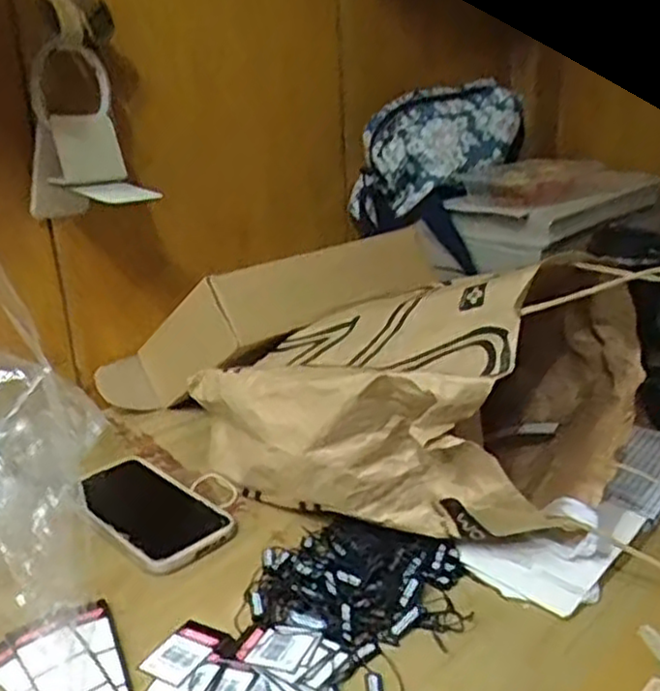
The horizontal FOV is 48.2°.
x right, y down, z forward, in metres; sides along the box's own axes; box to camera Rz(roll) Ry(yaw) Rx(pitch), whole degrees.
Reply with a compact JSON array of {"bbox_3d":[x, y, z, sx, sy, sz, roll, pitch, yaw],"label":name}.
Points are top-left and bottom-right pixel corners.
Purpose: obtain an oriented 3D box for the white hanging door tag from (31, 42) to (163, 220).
[{"bbox_3d":[-0.223,-0.191,0.669,0.092,0.143,0.090,-17,26,-32],"label":"white hanging door tag"}]

